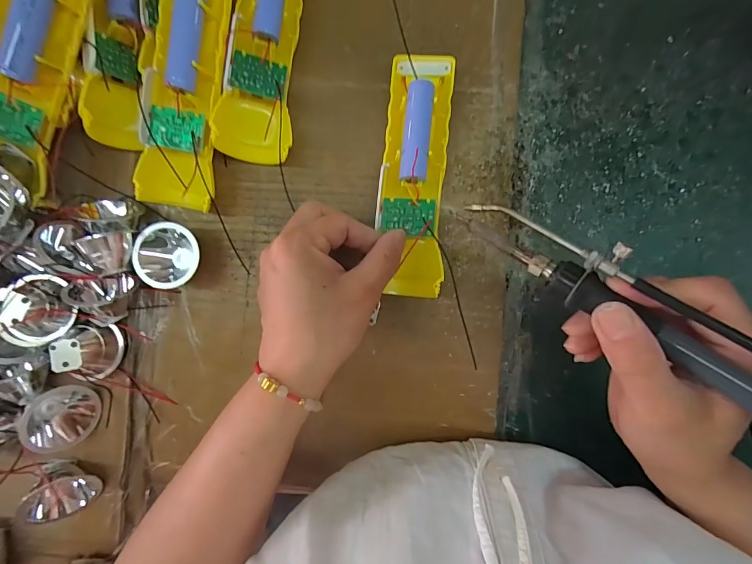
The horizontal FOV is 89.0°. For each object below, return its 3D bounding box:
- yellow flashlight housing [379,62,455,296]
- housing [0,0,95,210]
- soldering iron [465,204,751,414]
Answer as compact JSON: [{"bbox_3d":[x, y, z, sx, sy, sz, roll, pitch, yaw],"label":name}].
[{"bbox_3d":[0.027,-0.069,0.252,0.042,0.020,0.156,1,93,4],"label":"yellow flashlight housing"},{"bbox_3d":[-0.199,-0.124,0.218,0.025,0.045,0.145,41,107,45],"label":"housing"},{"bbox_3d":[0.127,0.015,0.177,0.197,0.022,0.029,40,95,20],"label":"soldering iron"}]

